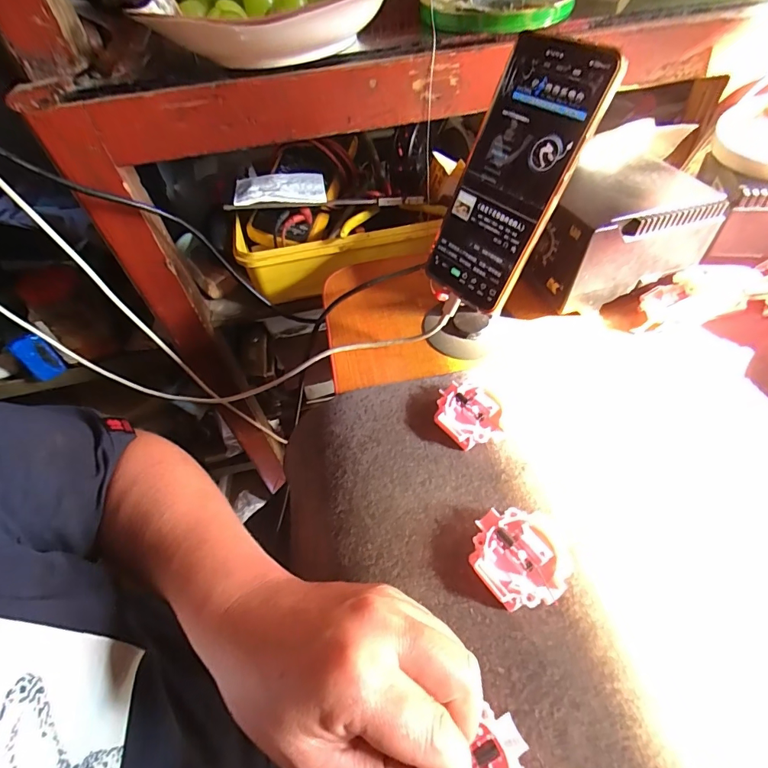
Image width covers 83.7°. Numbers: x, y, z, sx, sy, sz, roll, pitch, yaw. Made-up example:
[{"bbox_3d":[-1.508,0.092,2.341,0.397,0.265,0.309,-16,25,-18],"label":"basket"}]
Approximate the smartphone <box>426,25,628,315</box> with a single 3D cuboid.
[{"bbox_3d":[0.084,-0.135,0.296,0.007,0.164,0.073,-12,46,-44],"label":"smartphone"}]

